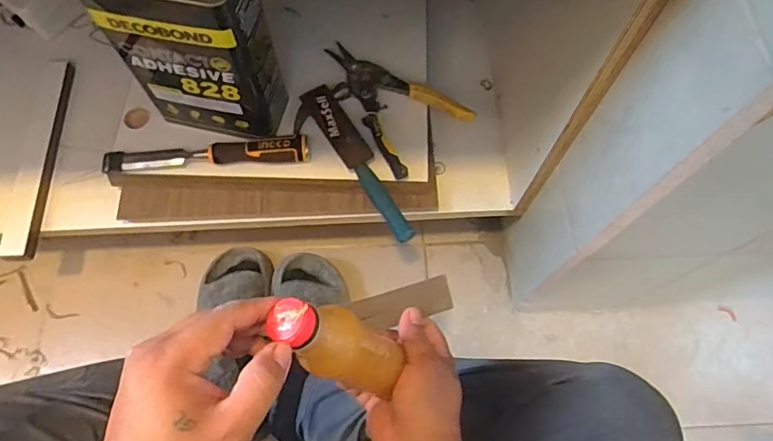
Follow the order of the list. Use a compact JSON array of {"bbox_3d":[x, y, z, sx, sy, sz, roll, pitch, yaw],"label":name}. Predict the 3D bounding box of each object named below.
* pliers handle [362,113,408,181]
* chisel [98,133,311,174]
[{"bbox_3d":[-0.002,-0.103,0.679,0.017,0.017,0.108,-26,70,-11],"label":"pliers handle"},{"bbox_3d":[-0.242,-0.089,0.677,0.272,0.028,0.030,-3,68,-2],"label":"chisel"}]

